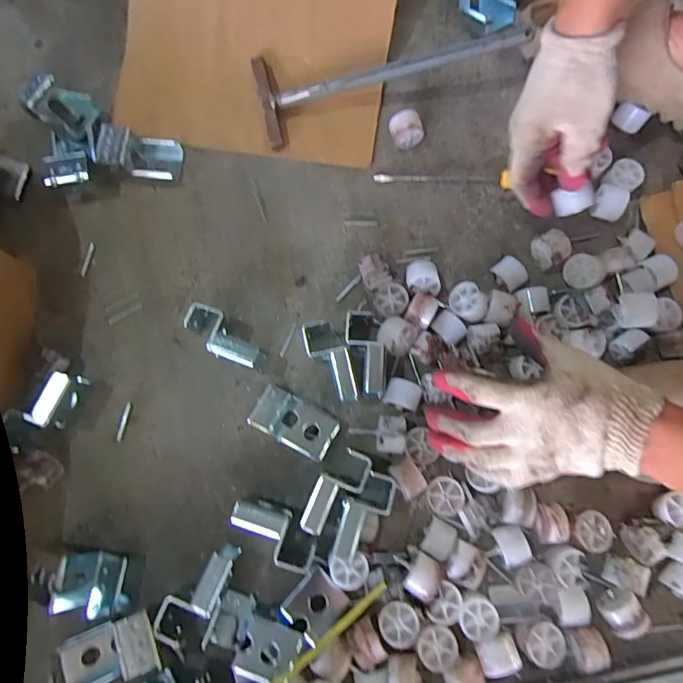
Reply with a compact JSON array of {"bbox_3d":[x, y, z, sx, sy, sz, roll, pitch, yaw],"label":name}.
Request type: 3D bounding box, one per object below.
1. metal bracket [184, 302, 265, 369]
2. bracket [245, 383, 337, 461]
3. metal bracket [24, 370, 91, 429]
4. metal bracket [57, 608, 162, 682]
[{"bbox_3d":[-0.116,0.000,0.469,0.086,0.046,0.033,40,80,8],"label":"metal bracket"},{"bbox_3d":[-0.046,0.079,0.459,0.083,0.032,0.045,27,78,6],"label":"bracket"},{"bbox_3d":[-0.272,0.057,0.453,0.022,0.045,0.051,24,78,5],"label":"metal bracket"},{"bbox_3d":[-0.198,0.269,0.406,0.084,0.031,0.047,-19,78,-4],"label":"metal bracket"}]

